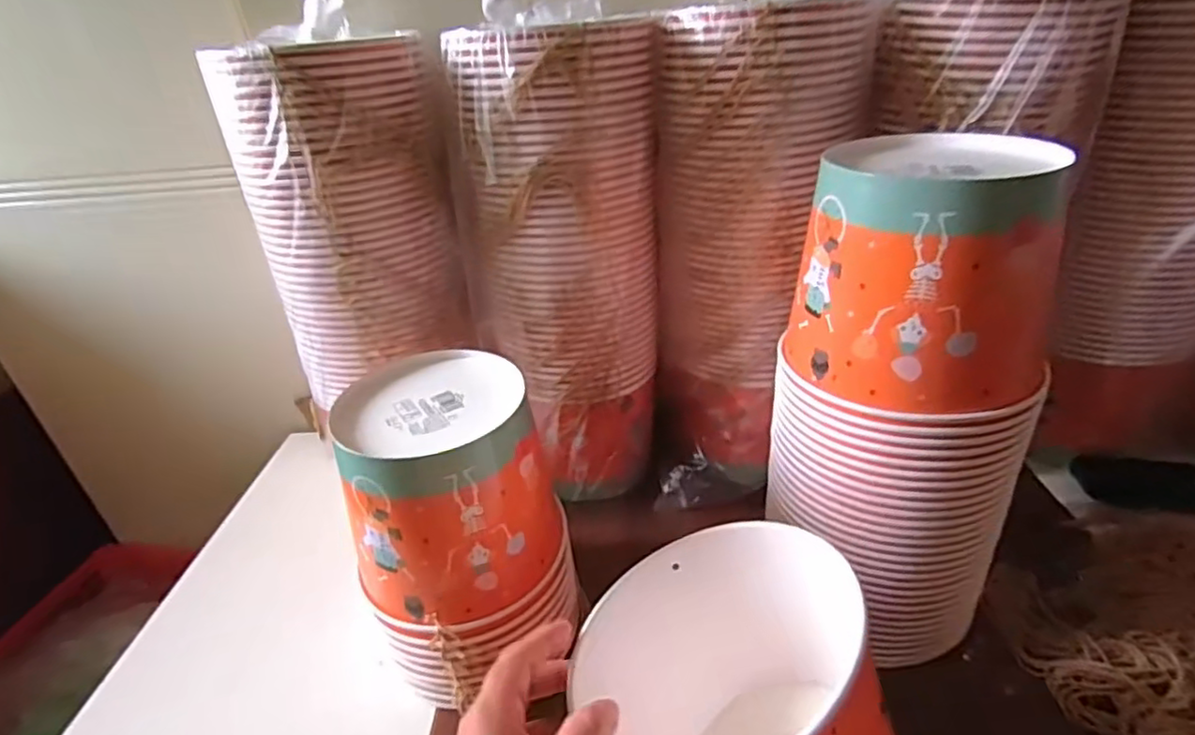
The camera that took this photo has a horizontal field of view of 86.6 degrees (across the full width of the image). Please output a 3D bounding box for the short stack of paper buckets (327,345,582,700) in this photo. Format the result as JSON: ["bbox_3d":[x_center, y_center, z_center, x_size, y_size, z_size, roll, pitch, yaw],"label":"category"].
[{"bbox_3d":[-0.098,0.110,0.463,0.143,0.192,0.145,-9,31,-6],"label":"short stack of paper buckets"}]

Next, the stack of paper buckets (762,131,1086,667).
[{"bbox_3d":[0.208,0.032,0.440,0.135,0.334,0.136,-16,32,-16],"label":"stack of paper buckets"}]

